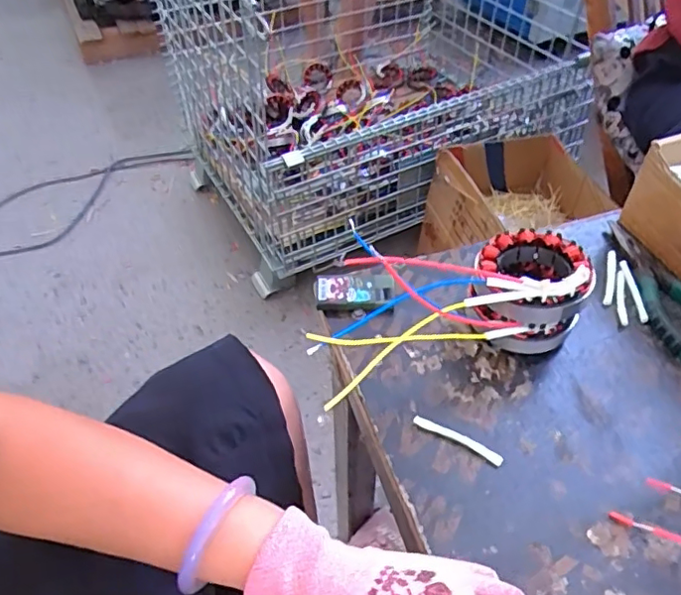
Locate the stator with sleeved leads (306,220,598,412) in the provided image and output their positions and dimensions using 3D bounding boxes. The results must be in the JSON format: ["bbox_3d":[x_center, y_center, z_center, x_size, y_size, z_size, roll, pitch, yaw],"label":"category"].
[{"bbox_3d":[0.083,0.014,0.434,0.227,0.091,0.083,-19,50,-15],"label":"stator with sleeved leads"}]

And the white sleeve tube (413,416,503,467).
[{"bbox_3d":[0.084,0.102,0.412,0.066,0.006,0.010,23,51,18],"label":"white sleeve tube"}]

